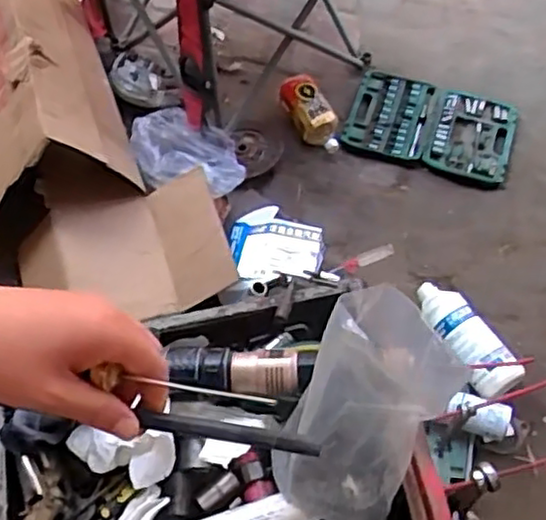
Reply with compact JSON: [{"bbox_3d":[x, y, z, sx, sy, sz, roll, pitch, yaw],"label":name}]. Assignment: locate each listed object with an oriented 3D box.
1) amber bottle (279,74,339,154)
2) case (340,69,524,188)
[{"bbox_3d":[0.090,-0.354,1.708,0.085,0.058,0.219,-30,84,-15],"label":"amber bottle"},{"bbox_3d":[0.387,-0.329,1.738,0.408,0.066,0.257,16,60,12],"label":"case"}]

